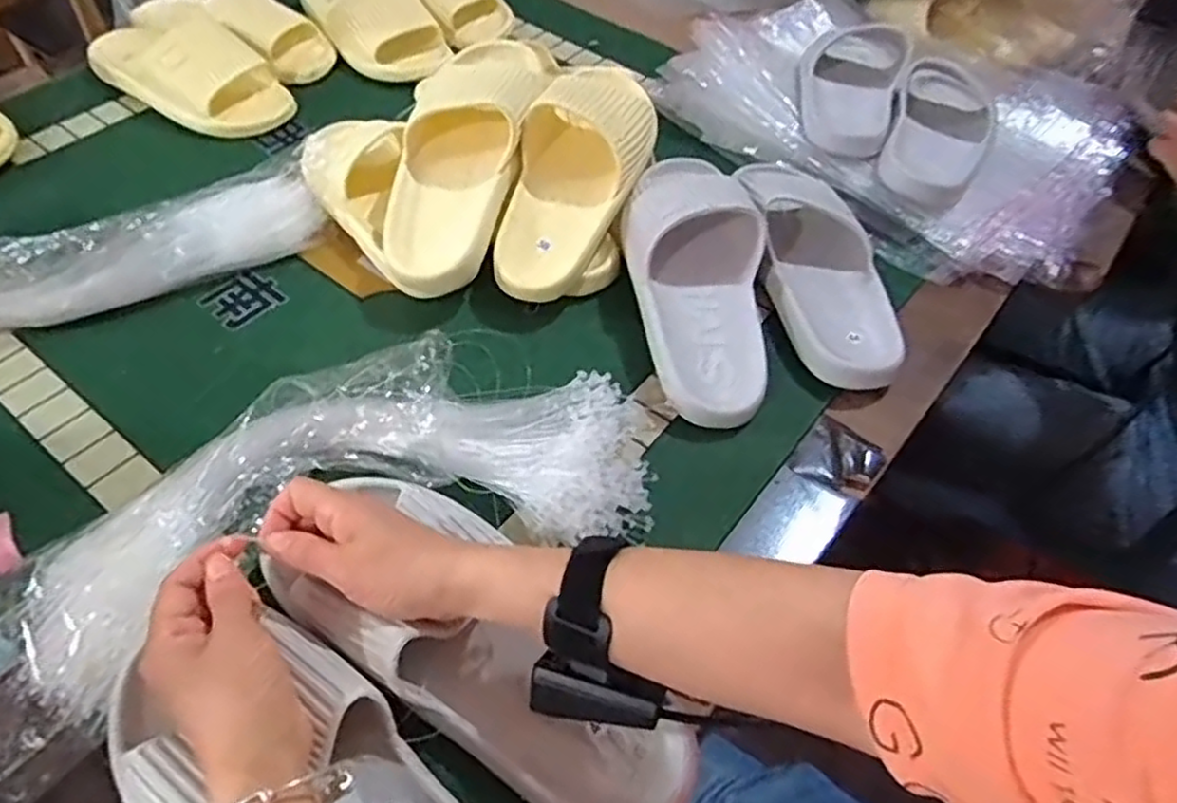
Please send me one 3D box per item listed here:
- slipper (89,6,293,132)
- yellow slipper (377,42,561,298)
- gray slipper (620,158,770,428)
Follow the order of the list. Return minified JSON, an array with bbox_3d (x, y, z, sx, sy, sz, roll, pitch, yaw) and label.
[{"bbox_3d":[-0.425,-0.356,0.768,0.231,0.057,0.109,32,56,19],"label":"slipper"},{"bbox_3d":[-0.109,-0.217,0.628,0.101,0.068,0.256,14,75,7],"label":"yellow slipper"},{"bbox_3d":[0.090,-0.103,0.588,0.109,0.074,0.262,-2,66,-6],"label":"gray slipper"}]

